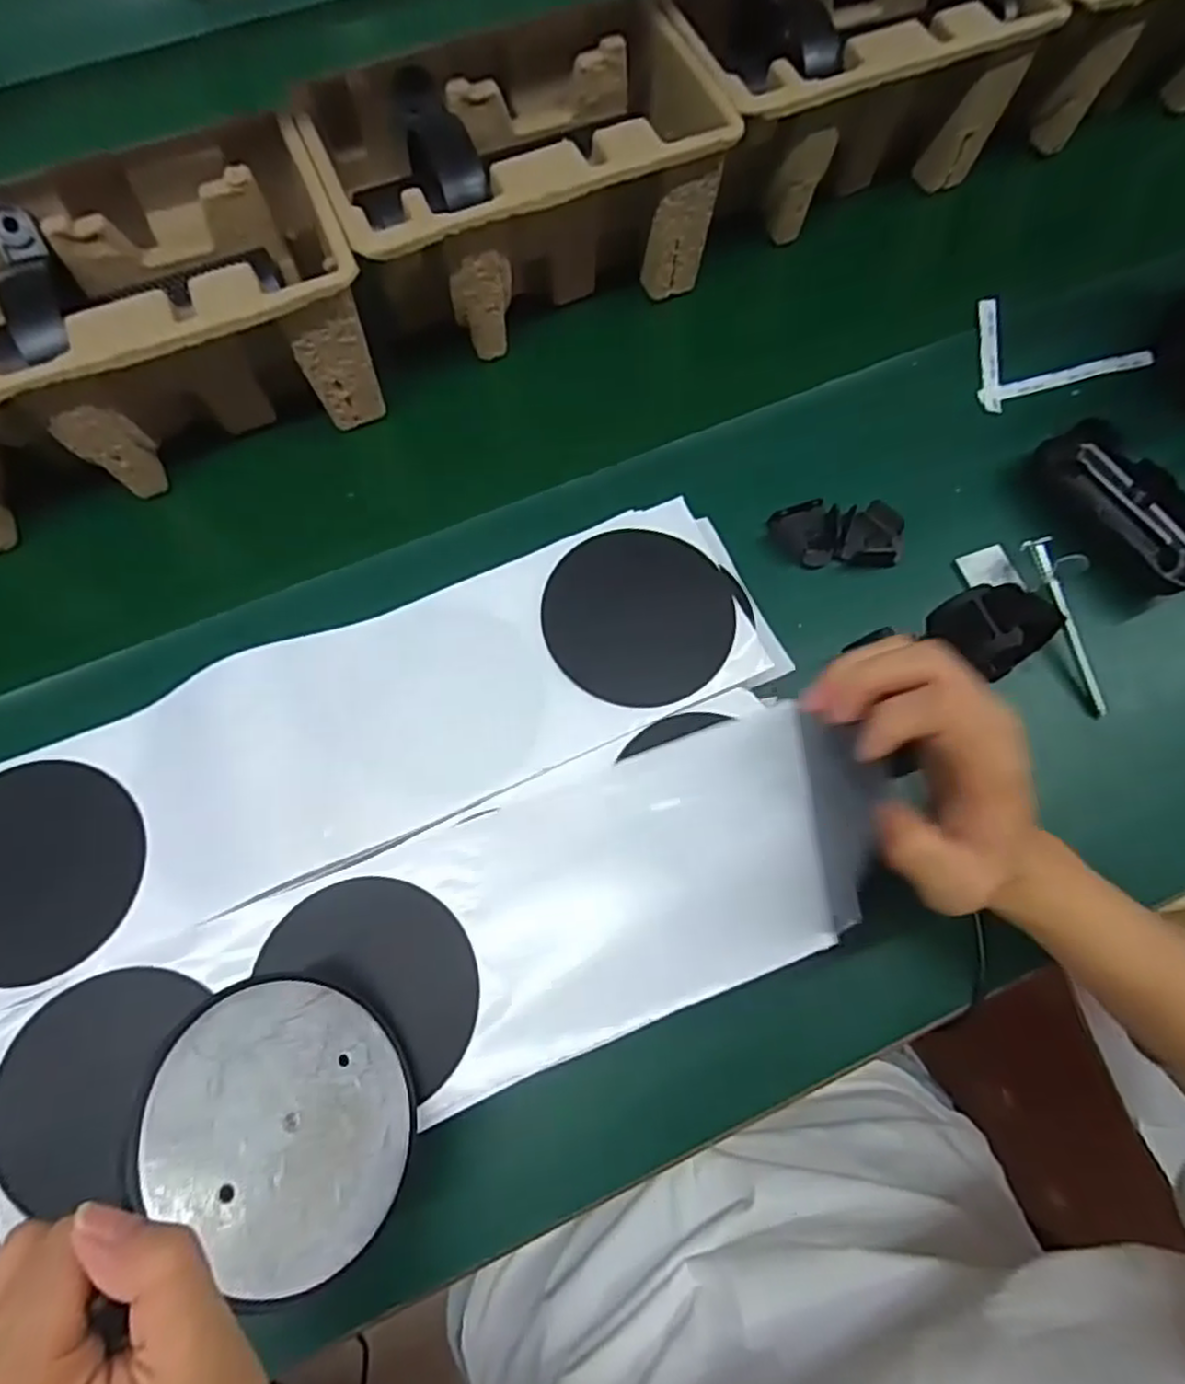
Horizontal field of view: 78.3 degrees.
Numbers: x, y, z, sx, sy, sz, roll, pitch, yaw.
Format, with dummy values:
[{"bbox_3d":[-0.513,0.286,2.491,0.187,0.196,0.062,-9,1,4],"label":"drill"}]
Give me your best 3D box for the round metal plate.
[{"bbox_3d":[-0.104,0.148,0.253,0.004,0.083,0.093,-40,94,29],"label":"round metal plate"}]

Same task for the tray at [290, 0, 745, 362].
[{"bbox_3d":[-0.045,-0.308,0.450,0.219,0.101,0.139,-22,73,-8],"label":"tray"}]

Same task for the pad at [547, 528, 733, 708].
[{"bbox_3d":[0.023,-0.038,0.367,0.092,0.005,0.091,1,71,-2],"label":"pad"}]

